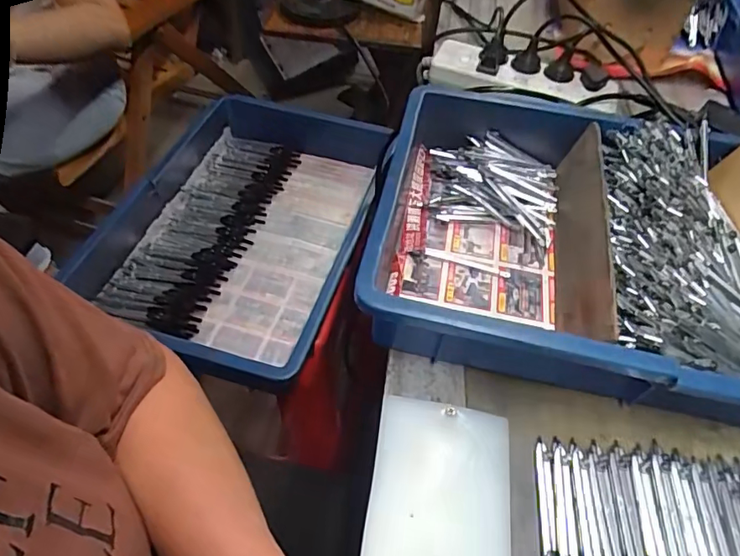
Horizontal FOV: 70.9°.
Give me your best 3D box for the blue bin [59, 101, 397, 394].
[{"bbox_3d":[-0.162,-0.075,0.687,0.287,0.094,0.401,18,53,10],"label":"blue bin"}]

